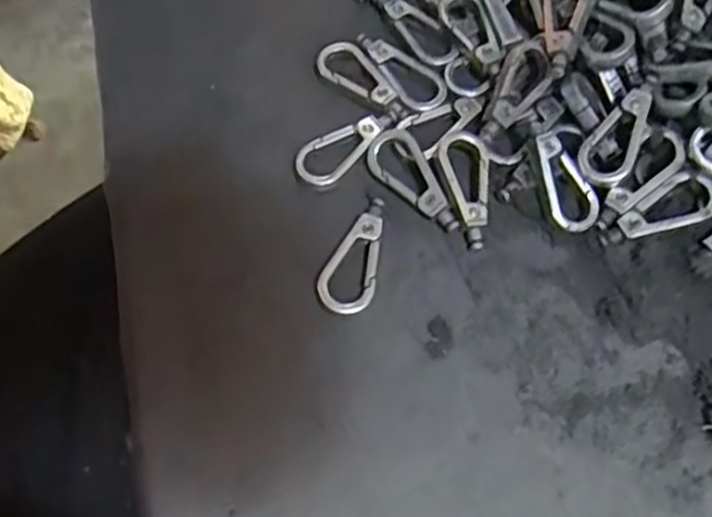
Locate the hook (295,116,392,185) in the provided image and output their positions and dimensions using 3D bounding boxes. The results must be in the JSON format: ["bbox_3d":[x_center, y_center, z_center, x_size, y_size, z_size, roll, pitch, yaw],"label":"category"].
[{"bbox_3d":[-0.003,-0.036,0.230,0.033,0.004,0.014,-37,70,-17],"label":"hook"}]

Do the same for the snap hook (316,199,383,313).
[{"bbox_3d":[0.001,-0.001,0.216,0.015,0.004,0.036,17,65,7],"label":"snap hook"}]

